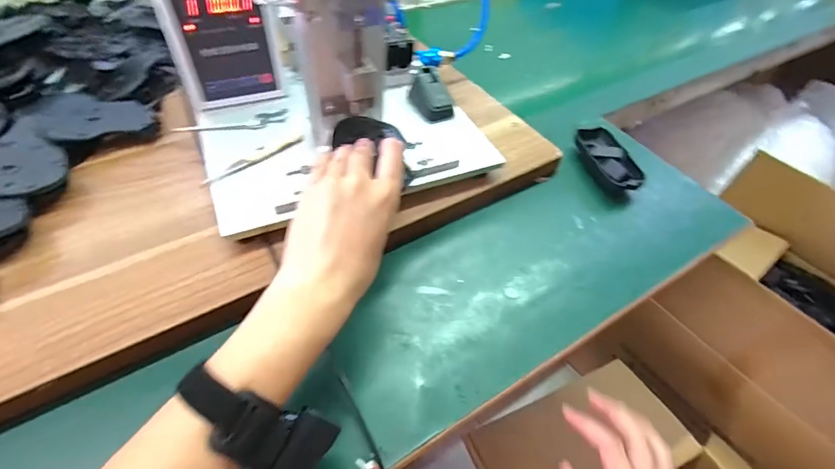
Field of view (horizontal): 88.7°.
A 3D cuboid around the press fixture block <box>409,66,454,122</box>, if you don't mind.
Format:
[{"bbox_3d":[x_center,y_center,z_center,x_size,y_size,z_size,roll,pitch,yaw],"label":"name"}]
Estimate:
[{"bbox_3d":[0.016,-0.172,0.528,0.047,0.036,0.065,-17,54,-18],"label":"press fixture block"}]

